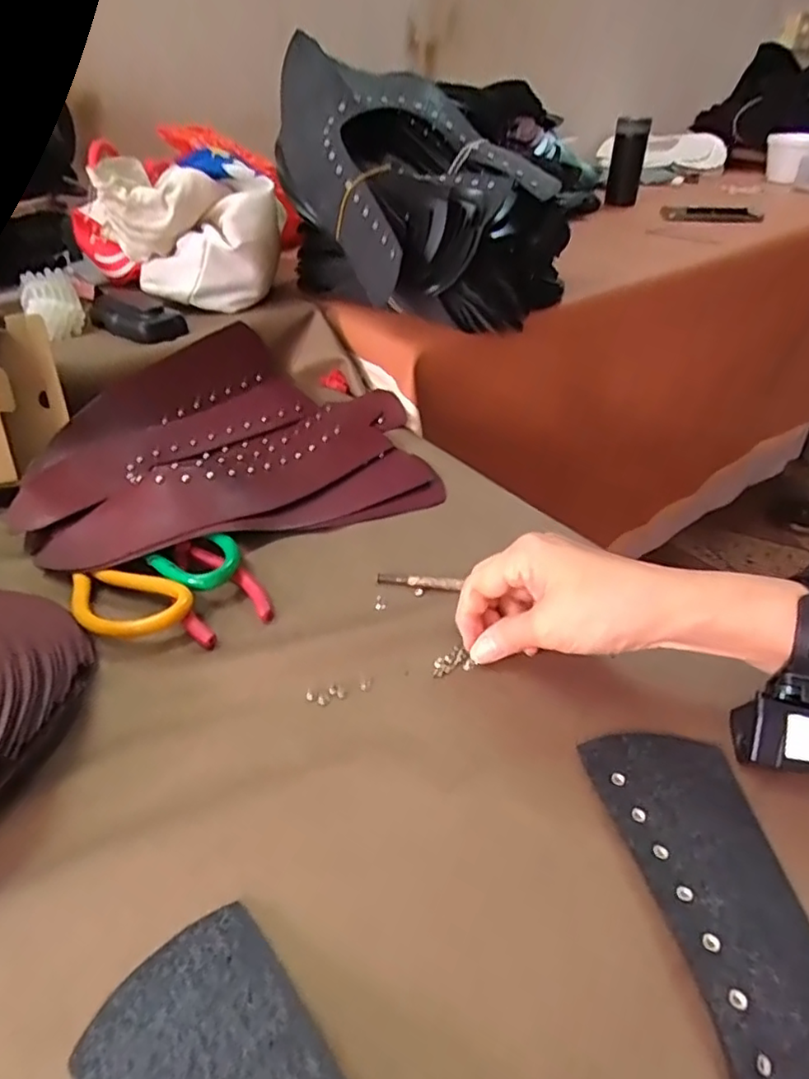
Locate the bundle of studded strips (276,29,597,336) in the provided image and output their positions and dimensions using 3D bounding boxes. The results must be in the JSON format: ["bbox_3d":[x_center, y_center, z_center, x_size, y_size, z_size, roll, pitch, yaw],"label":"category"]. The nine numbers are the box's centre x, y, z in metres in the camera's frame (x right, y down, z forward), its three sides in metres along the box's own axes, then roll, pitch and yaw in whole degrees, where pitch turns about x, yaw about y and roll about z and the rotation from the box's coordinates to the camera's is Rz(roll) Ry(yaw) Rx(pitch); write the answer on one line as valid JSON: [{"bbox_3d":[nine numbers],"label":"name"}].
[{"bbox_3d":[0.023,-0.355,0.639,0.239,0.191,0.266,-29,45,-32],"label":"bundle of studded strips"}]

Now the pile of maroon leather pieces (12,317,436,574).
[{"bbox_3d":[-0.154,-0.094,0.520,0.314,0.060,0.256,-13,40,-16],"label":"pile of maroon leather pieces"}]

